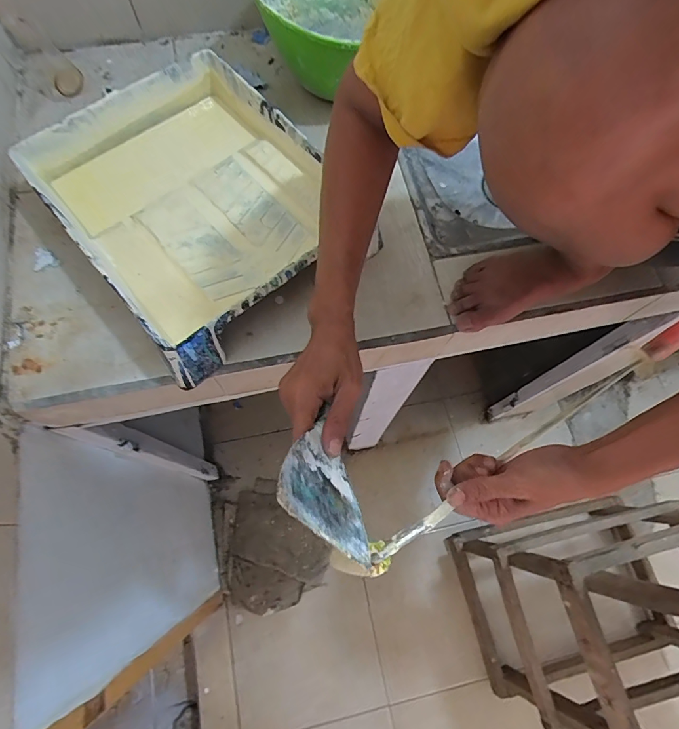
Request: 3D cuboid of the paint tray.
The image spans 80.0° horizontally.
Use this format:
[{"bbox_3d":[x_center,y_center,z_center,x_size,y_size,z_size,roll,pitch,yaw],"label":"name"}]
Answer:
[{"bbox_3d":[-0.181,-0.216,0.524,0.303,0.081,0.396,-38,76,-15],"label":"paint tray"}]

